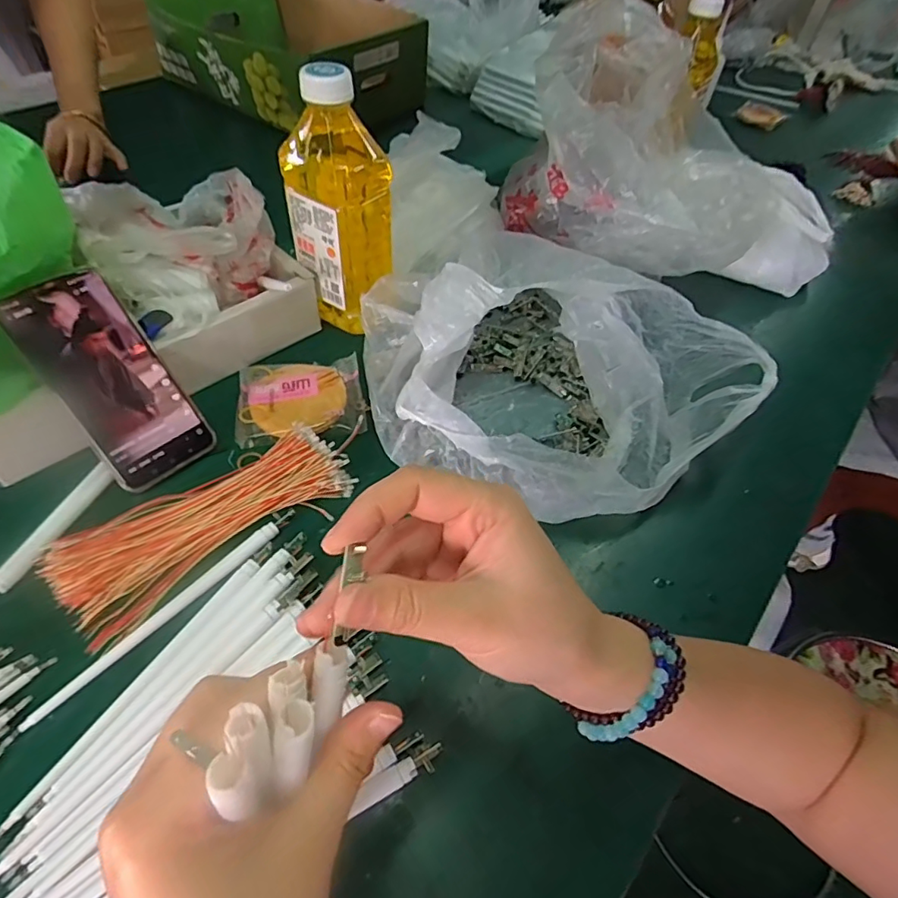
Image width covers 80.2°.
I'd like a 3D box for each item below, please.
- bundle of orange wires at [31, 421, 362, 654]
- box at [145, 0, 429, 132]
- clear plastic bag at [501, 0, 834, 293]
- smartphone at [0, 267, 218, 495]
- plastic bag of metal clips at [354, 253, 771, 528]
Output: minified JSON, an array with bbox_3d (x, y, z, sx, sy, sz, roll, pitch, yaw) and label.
[{"bbox_3d":[-0.168,0.045,0.393,0.220,0.018,0.077,-29,60,-25],"label":"bundle of orange wires"},{"bbox_3d":[-0.267,-0.670,0.901,0.413,0.118,0.320,32,56,19],"label":"box"},{"bbox_3d":[0.240,-0.298,0.567,0.359,0.192,0.226,28,55,16],"label":"clear plastic bag"},{"bbox_3d":[-0.254,-0.052,0.405,0.075,0.007,0.160,-37,107,-29],"label":"smartphone"},{"bbox_3d":[0.075,-0.078,0.466,0.329,0.101,0.270,35,57,21],"label":"plastic bag of metal clips"}]

